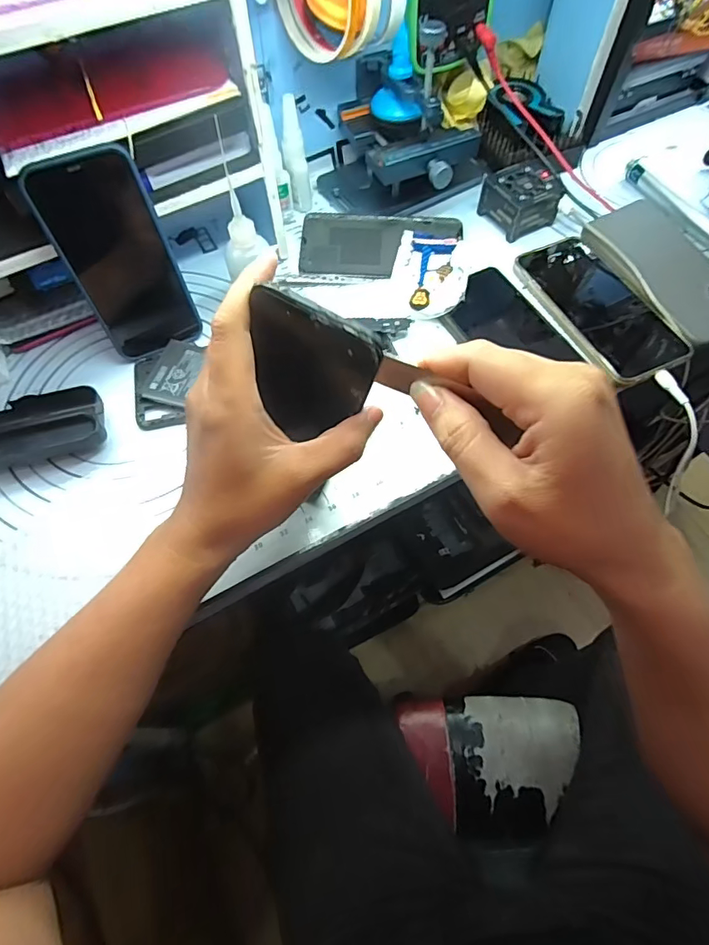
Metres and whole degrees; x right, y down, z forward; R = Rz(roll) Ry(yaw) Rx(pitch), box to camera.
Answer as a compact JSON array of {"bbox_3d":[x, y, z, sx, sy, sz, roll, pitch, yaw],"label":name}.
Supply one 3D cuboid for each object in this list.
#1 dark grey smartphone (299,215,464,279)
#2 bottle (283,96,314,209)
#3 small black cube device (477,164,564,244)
[{"bbox_3d":[0.026,-0.222,0.463,0.156,0.014,0.075,-1,62,2],"label":"dark grey smartphone"},{"bbox_3d":[-0.056,-0.303,0.451,0.021,0.085,0.017,-8,62,-2],"label":"bottle"},{"bbox_3d":[0.164,-0.268,0.466,0.063,0.035,0.059,-21,63,-9],"label":"small black cube device"}]

